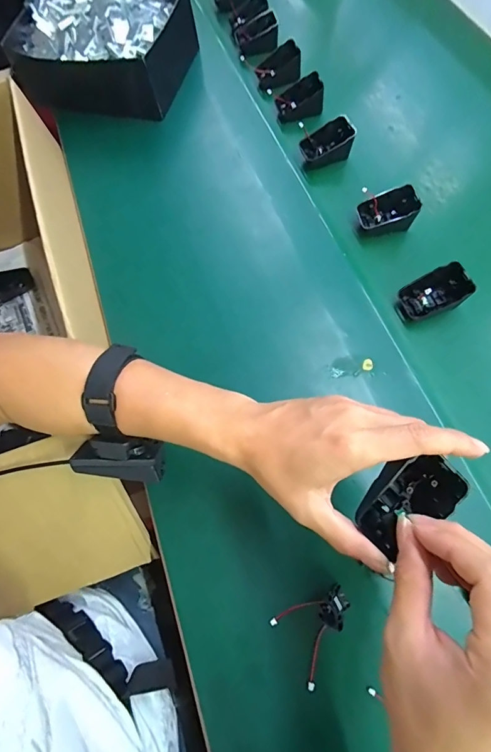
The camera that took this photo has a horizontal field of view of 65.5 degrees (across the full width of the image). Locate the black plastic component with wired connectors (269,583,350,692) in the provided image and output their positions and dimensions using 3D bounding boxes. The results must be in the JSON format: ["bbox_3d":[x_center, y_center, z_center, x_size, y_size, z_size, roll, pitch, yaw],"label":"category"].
[{"bbox_3d":[0.063,0.211,0.315,0.065,0.022,0.056,-33,70,-11],"label":"black plastic component with wired connectors"}]

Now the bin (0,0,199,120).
[{"bbox_3d":[-0.218,-0.498,0.576,0.244,0.090,0.215,16,69,9],"label":"bin"}]

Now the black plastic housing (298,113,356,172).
[{"bbox_3d":[0.111,-0.316,0.520,0.063,0.041,0.047,-12,67,-3],"label":"black plastic housing"}]

